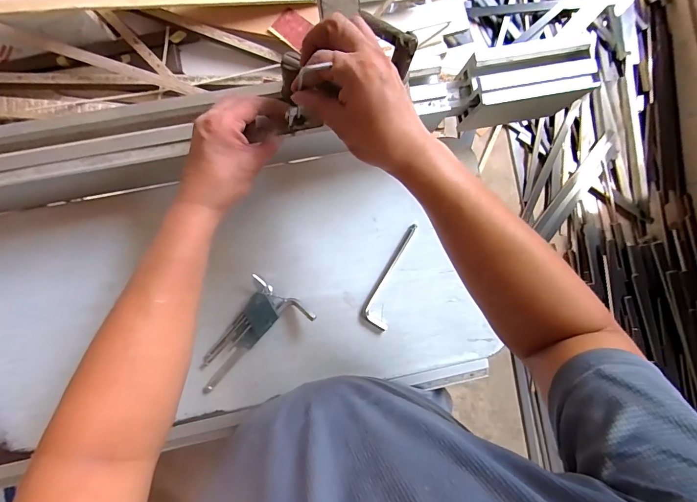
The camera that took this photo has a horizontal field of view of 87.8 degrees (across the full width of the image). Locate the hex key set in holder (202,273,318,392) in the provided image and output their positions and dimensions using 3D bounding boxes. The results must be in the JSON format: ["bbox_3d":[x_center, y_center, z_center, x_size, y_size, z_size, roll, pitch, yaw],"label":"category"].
[{"bbox_3d":[-0.131,0.130,0.496,0.094,0.022,0.165,32,86,-3],"label":"hex key set in holder"}]

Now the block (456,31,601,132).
[{"bbox_3d":[0.240,-0.227,0.501,0.174,0.077,0.088,-14,89,-5],"label":"block"}]

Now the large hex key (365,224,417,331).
[{"bbox_3d":[0.059,0.033,0.519,0.035,0.012,0.156,17,87,-4],"label":"large hex key"}]

